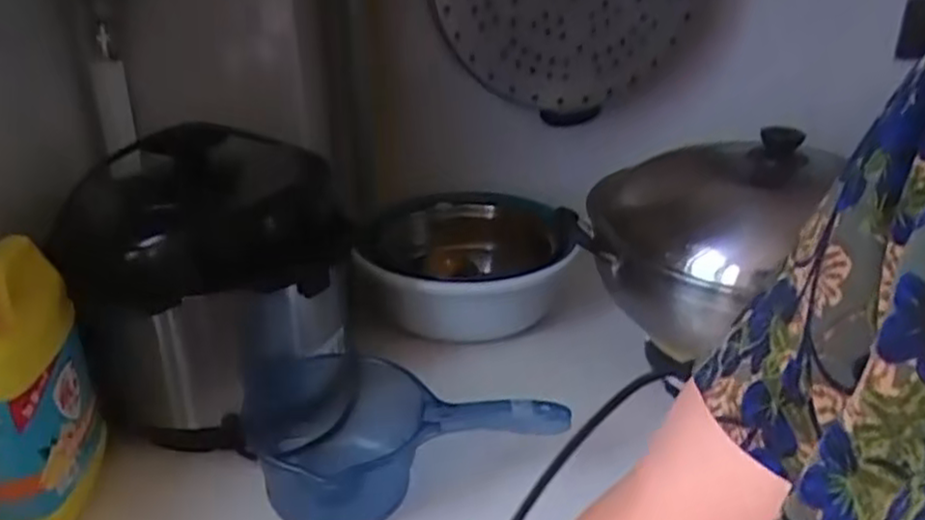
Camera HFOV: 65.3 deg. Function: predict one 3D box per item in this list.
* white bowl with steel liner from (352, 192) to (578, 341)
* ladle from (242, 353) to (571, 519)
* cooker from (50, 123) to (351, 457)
[{"bbox_3d":[-0.008,0.007,0.910,0.246,0.117,0.224,-1,25,0],"label":"white bowl with steel liner"},{"bbox_3d":[-0.061,0.162,0.679,0.268,0.108,0.126,-7,26,-13],"label":"ladle"},{"bbox_3d":[-0.238,0.012,0.731,0.221,0.265,0.224,-4,25,-7],"label":"cooker"}]

